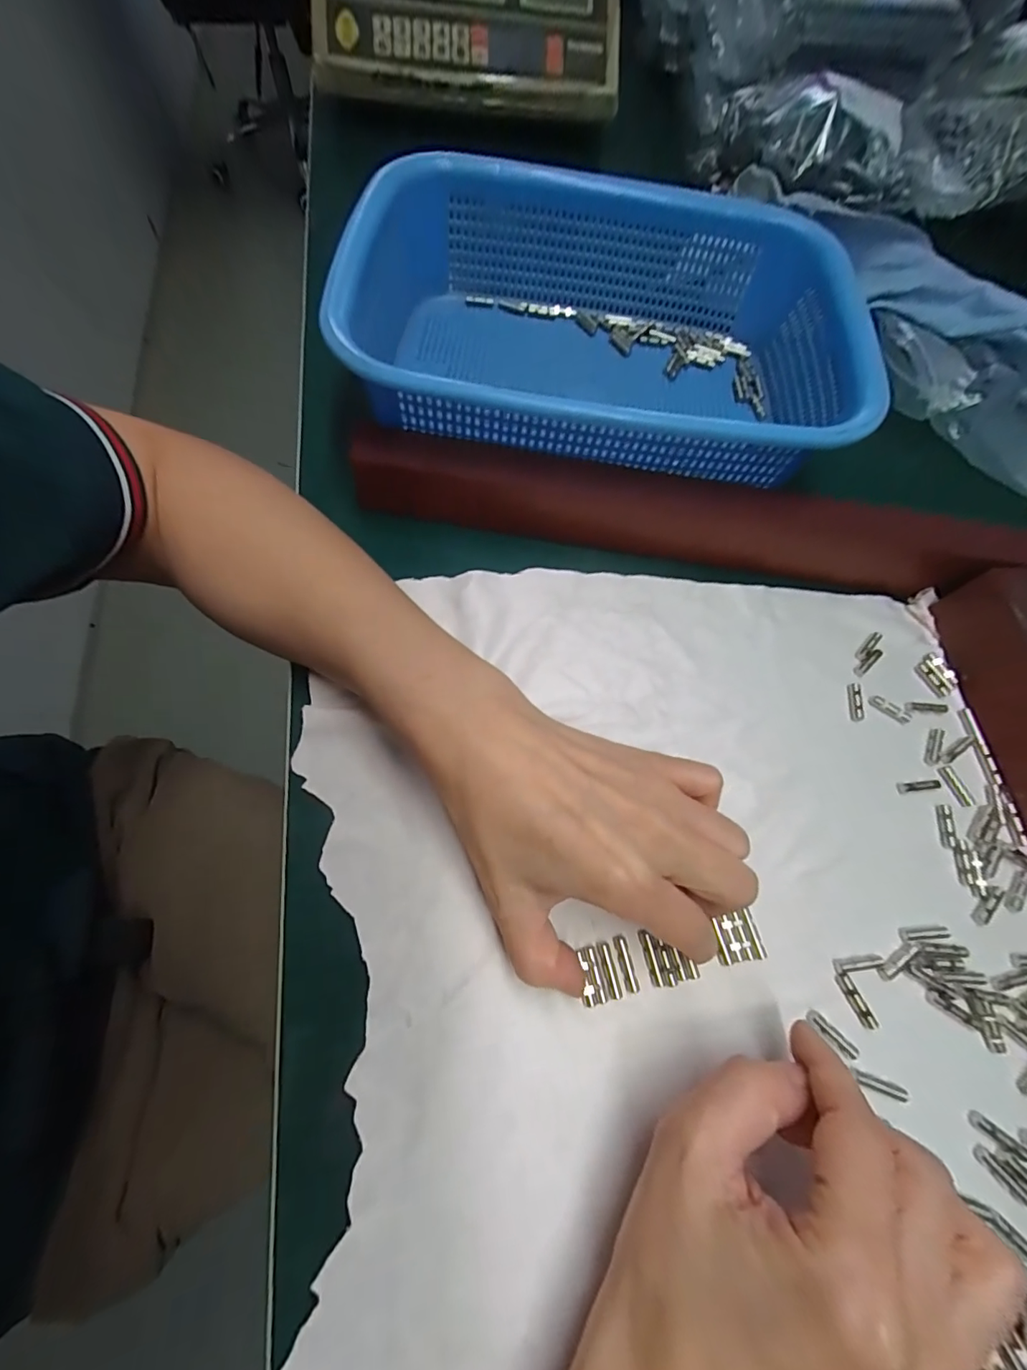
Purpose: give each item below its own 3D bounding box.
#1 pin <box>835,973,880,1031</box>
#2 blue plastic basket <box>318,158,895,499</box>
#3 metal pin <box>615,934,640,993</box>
[{"bbox_3d":[0.142,0.131,0.203,0.006,0.004,0.021,-17,71,-10],"label":"pin"},{"bbox_3d":[0.049,-0.204,0.303,0.278,0.092,0.204,5,69,-2],"label":"blue plastic basket"},{"bbox_3d":[0.047,0.115,0.201,0.005,0.004,0.021,-11,70,-8],"label":"metal pin"}]

